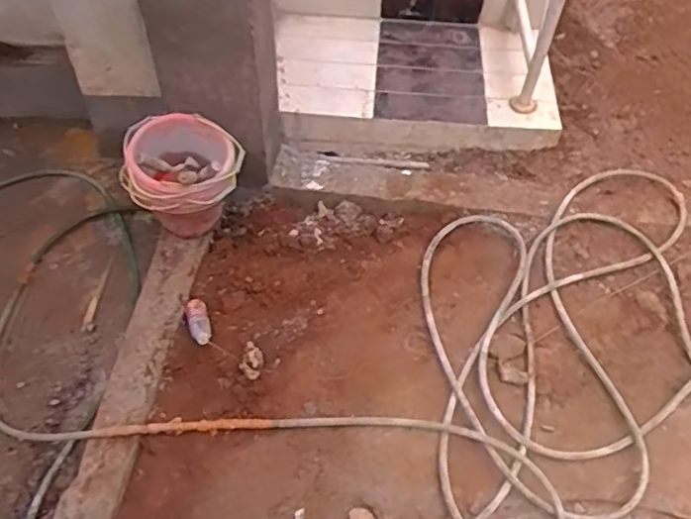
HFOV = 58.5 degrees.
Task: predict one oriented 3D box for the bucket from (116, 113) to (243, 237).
[{"bbox_3d":[-0.494,-0.243,1.867,0.333,0.289,0.346,-28,59,-19],"label":"bucket"}]

